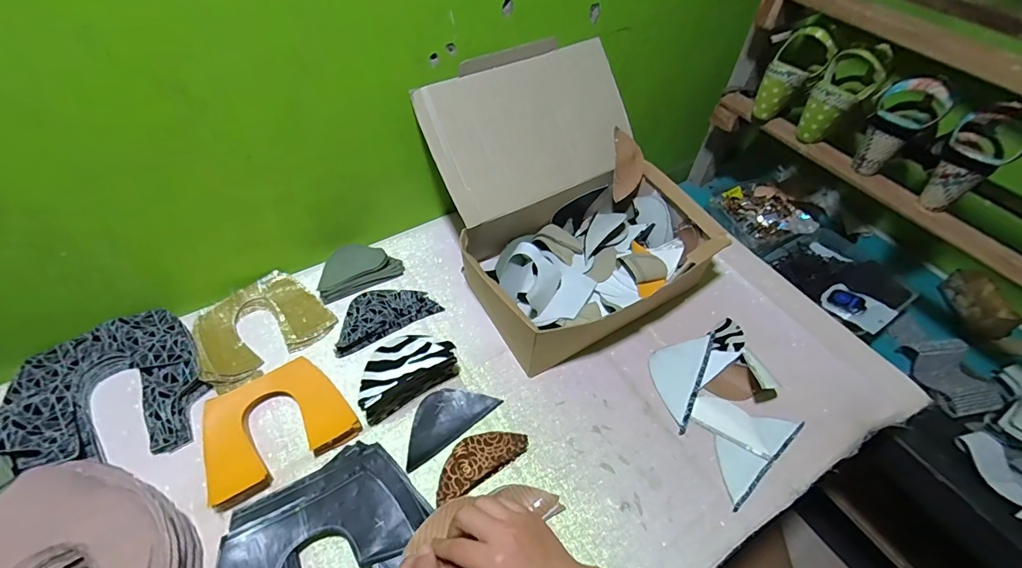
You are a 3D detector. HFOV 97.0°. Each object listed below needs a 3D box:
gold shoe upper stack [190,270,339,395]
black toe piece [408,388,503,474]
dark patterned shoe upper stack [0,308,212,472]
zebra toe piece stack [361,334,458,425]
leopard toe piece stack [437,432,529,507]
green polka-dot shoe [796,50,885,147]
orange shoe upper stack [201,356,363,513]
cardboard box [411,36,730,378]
[{"bbox_3d":[-0.341,0.051,0.612,0.158,0.022,0.138,-32,60,-26],"label":"gold shoe upper stack"},{"bbox_3d":[-0.082,0.165,0.559,0.127,0.011,0.062,-32,60,-26],"label":"black toe piece"},{"bbox_3d":[-0.471,0.124,0.531,0.179,0.043,0.184,-24,59,-20],"label":"dark patterned shoe upper stack"},{"bbox_3d":[-0.126,0.106,0.549,0.122,0.071,0.056,-26,57,-22],"label":"zebra toe piece stack"},{"bbox_3d":[-0.038,0.202,0.522,0.114,0.019,0.049,-27,58,-23],"label":"leopard toe piece stack"},{"bbox_3d":[0.519,-0.293,0.713,0.080,0.128,0.084,37,58,23],"label":"green polka-dot shoe"},{"bbox_3d":[-0.277,0.161,0.526,0.153,0.028,0.126,-28,58,-24],"label":"orange shoe upper stack"},{"bbox_3d":[0.082,-0.122,0.638,0.331,0.237,0.334,-24,57,-21],"label":"cardboard box"}]

